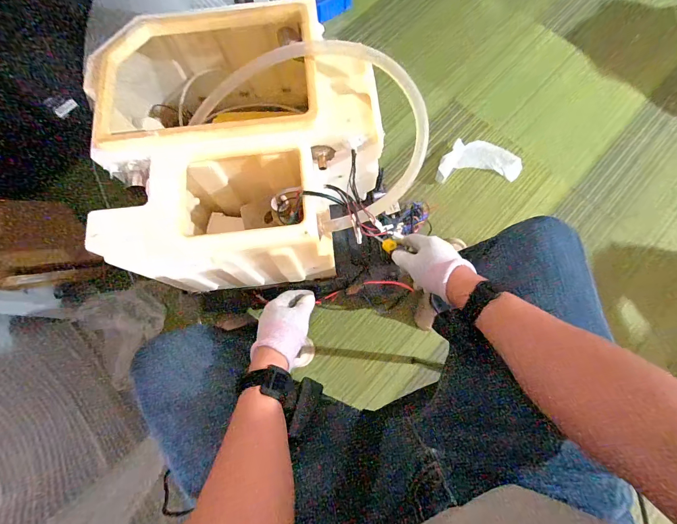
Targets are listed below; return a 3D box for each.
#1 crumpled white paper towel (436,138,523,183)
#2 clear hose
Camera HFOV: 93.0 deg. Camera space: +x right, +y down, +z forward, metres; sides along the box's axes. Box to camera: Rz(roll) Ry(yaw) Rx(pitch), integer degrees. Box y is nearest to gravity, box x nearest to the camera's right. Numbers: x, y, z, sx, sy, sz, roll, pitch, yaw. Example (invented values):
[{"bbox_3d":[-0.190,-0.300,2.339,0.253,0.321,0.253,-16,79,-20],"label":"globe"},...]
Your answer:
[{"bbox_3d":[0.449,-0.327,1.034,0.266,0.032,0.130,-2,76,0],"label":"crumpled white paper towel"},{"bbox_3d":[-0.011,-0.185,0.450,0.275,0.118,0.198,36,79,9],"label":"clear hose"}]

